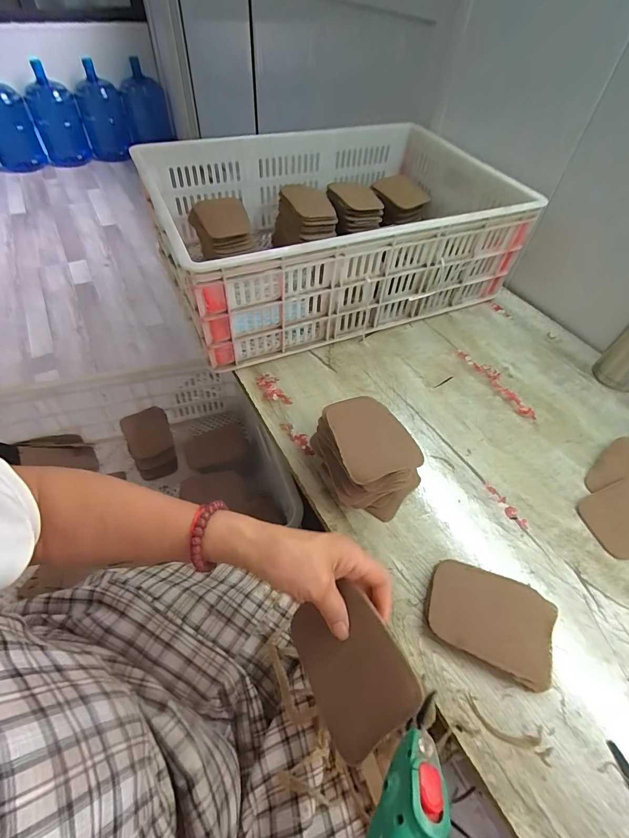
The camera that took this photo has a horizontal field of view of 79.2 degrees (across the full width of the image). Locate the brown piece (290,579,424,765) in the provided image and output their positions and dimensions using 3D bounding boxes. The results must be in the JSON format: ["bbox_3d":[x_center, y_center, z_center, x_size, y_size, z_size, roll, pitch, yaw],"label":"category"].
[{"bbox_3d":[0.027,0.191,0.303,0.084,0.008,0.108,-49,45,11],"label":"brown piece"}]

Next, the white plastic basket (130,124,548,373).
[{"bbox_3d":[0.032,-0.381,0.741,0.626,0.189,0.451,-18,55,-18],"label":"white plastic basket"}]

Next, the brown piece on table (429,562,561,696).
[{"bbox_3d":[0.181,0.206,0.396,0.122,0.020,0.088,22,53,13],"label":"brown piece on table"}]

